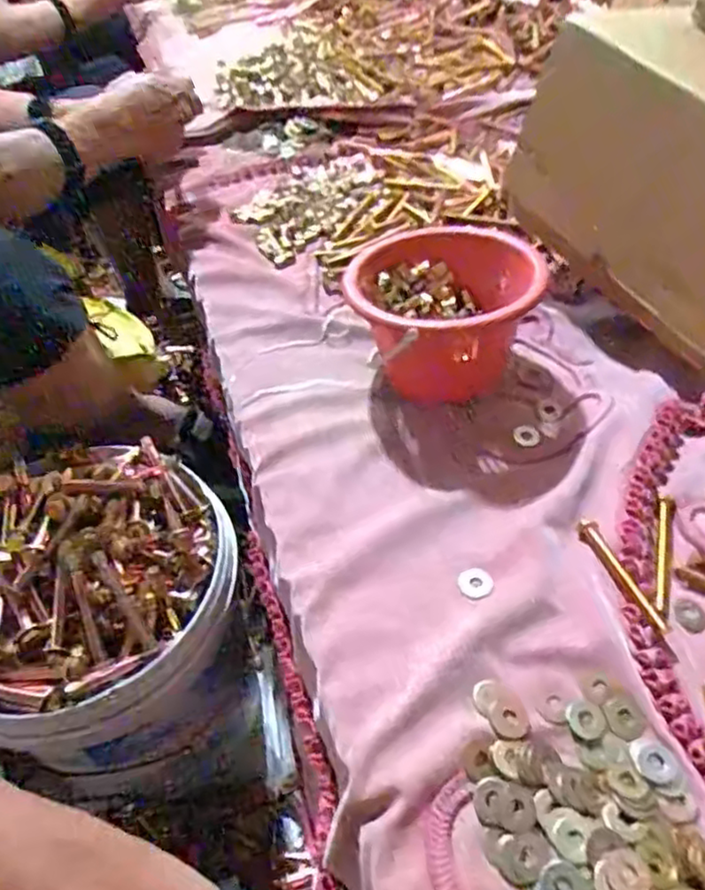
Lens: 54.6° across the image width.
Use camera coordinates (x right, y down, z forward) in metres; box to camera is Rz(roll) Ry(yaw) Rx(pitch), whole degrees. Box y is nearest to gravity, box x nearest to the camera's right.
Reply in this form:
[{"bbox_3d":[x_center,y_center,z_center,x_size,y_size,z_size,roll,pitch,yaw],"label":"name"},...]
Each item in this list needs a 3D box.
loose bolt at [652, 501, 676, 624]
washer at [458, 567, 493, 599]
[{"bbox_3d":[0.241,0.084,0.528,0.012,0.006,0.111,14,51,15],"label":"loose bolt"},{"bbox_3d":[0.095,0.107,0.522,0.026,0.005,0.025,-1,48,2],"label":"washer"}]

